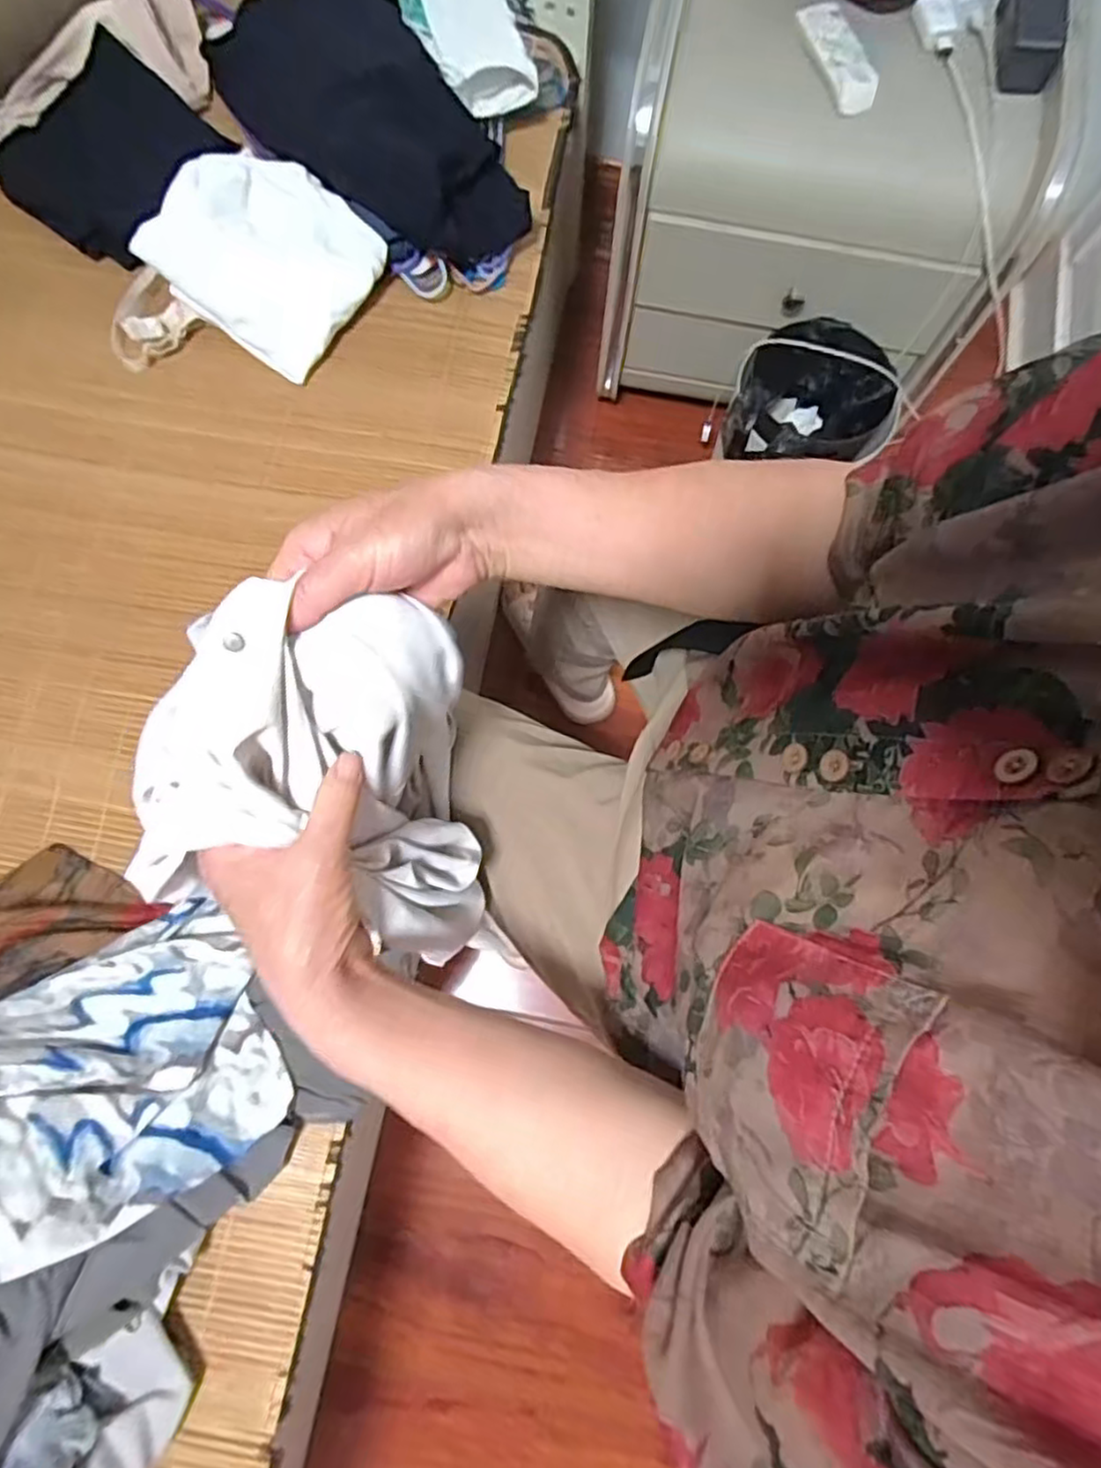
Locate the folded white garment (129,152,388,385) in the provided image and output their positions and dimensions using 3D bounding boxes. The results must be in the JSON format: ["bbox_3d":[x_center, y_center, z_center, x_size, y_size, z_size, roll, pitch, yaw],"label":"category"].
[{"bbox_3d":[-0.288,-0.488,0.717,0.193,0.034,0.172,37,92,-16],"label":"folded white garment"}]

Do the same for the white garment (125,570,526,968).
[{"bbox_3d":[-0.126,0.041,0.415,0.163,0.193,0.187,-4,77,-2],"label":"white garment"}]

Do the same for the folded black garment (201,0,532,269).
[{"bbox_3d":[-0.205,-0.652,0.735,0.185,0.126,0.379,-33,80,-8],"label":"folded black garment"}]

